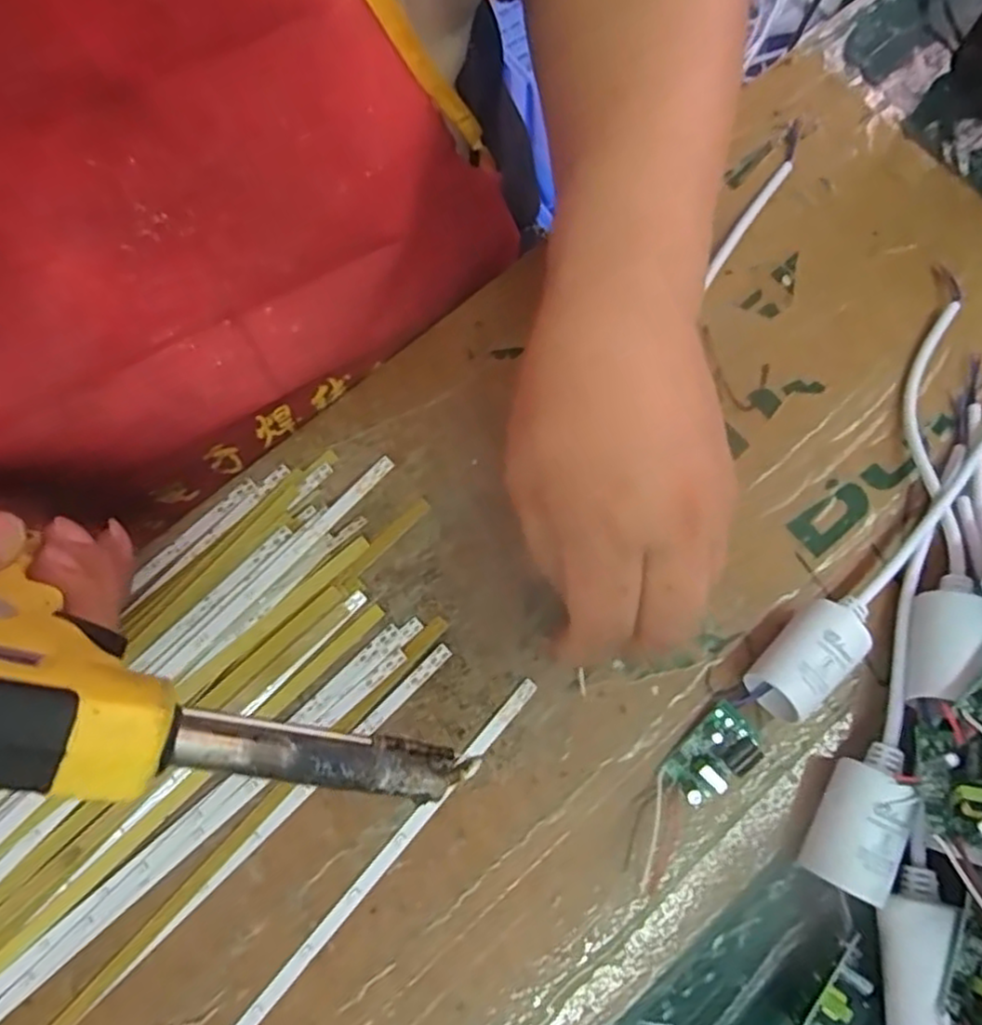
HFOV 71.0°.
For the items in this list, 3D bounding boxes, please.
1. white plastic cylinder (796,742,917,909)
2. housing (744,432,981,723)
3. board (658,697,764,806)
[{"bbox_3d":[0.133,0.110,0.251,0.025,0.030,0.051,25,76,7],"label":"white plastic cylinder"},{"bbox_3d":[0.175,0.001,0.281,0.025,0.029,0.202,42,79,11],"label":"housing"},{"bbox_3d":[0.086,0.093,0.265,0.037,0.014,0.022,-41,78,-10],"label":"board"}]

